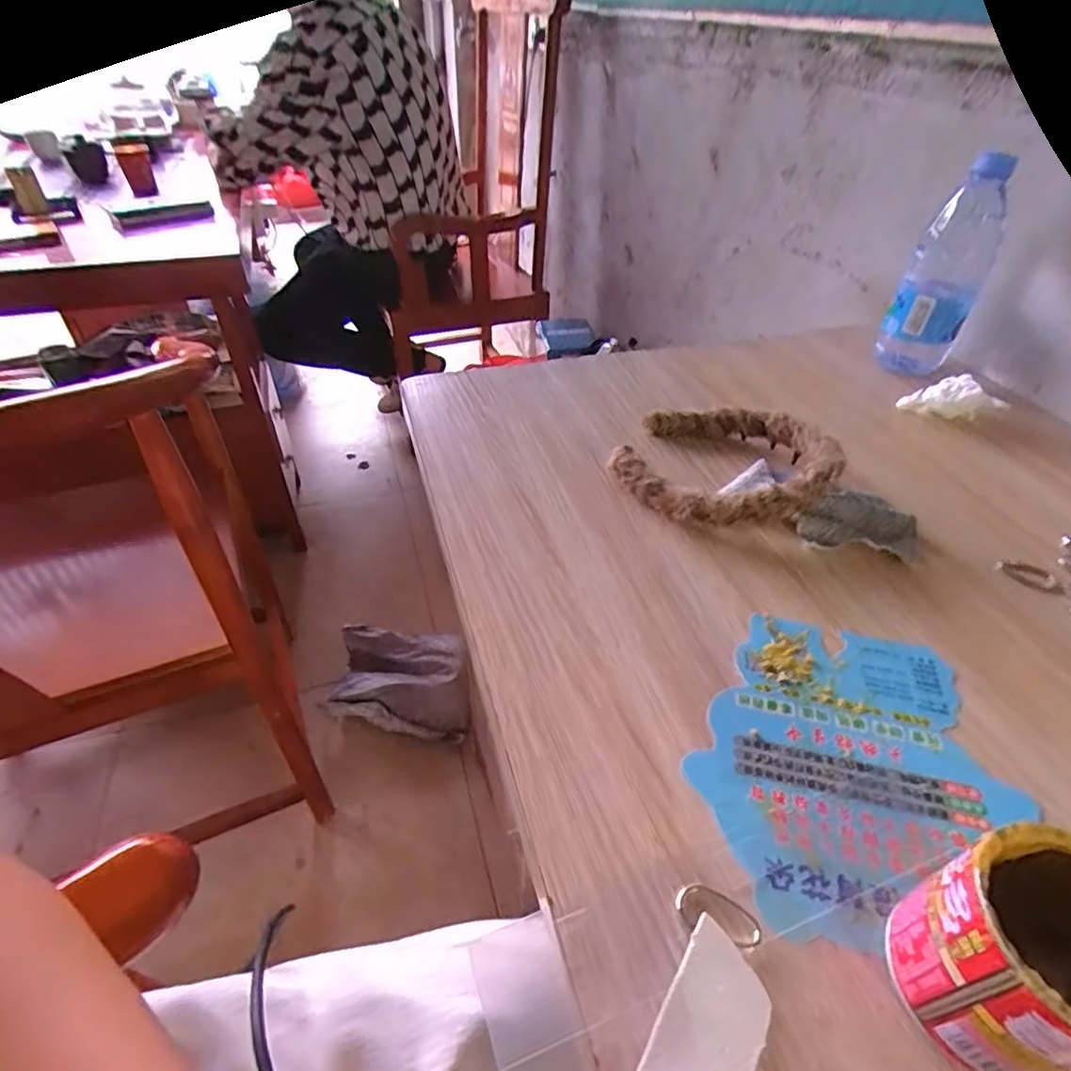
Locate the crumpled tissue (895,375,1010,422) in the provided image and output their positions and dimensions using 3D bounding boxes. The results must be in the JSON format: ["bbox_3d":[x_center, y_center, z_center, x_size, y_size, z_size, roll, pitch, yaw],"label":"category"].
[{"bbox_3d":[0.376,-0.122,0.537,0.079,0.041,0.027,8,42,6],"label":"crumpled tissue"}]

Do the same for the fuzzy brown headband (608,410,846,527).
[{"bbox_3d":[0.144,-0.057,0.452,0.149,0.050,0.139,2,42,-2],"label":"fuzzy brown headband"}]

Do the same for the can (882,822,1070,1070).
[{"bbox_3d":[0.169,0.146,0.204,0.059,0.078,0.060,2,42,-2],"label":"can"}]

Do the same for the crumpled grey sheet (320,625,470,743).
[{"bbox_3d":[-0.242,0.253,1.096,0.263,0.089,0.198,5,42,4],"label":"crumpled grey sheet"}]

